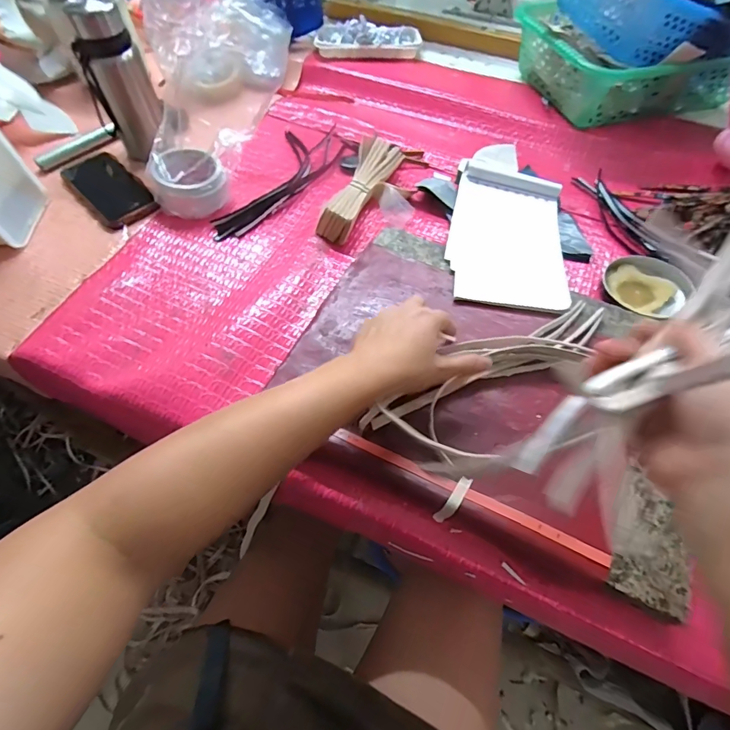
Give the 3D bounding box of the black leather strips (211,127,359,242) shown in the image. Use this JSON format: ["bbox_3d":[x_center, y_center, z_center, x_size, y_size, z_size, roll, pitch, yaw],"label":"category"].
[{"bbox_3d":[-0.127,-0.275,0.632,0.103,0.014,0.274,23,61,13],"label":"black leather strips"}]

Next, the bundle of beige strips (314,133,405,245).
[{"bbox_3d":[-0.003,-0.252,0.603,0.055,0.044,0.186,19,60,11],"label":"bundle of beige strips"}]

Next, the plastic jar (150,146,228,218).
[{"bbox_3d":[-0.247,-0.254,0.595,0.082,0.064,0.082,0,58,-1],"label":"plastic jar"}]

